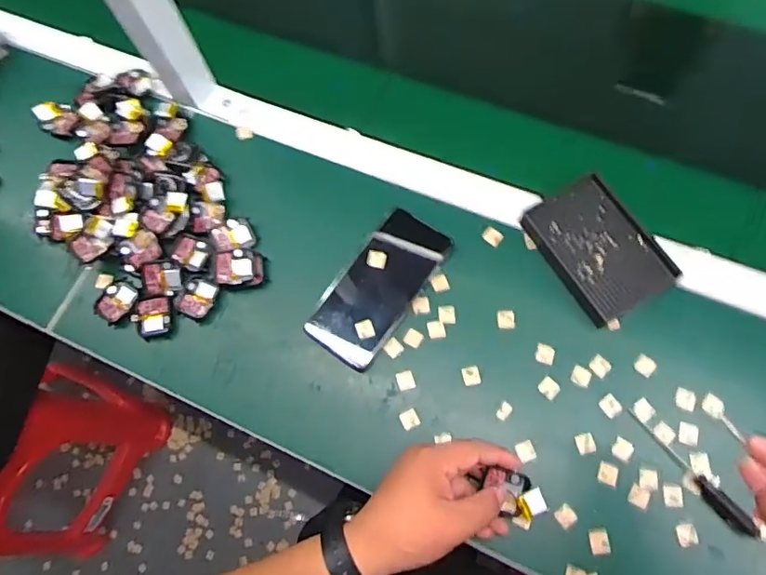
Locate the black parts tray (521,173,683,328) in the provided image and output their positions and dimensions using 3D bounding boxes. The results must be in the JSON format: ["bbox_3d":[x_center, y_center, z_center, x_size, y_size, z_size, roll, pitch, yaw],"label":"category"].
[{"bbox_3d":[0.212,-0.039,0.523,0.089,0.025,0.133,-30,72,-5],"label":"black parts tray"}]

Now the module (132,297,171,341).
[{"bbox_3d":[-0.238,0.032,0.541,0.036,0.012,0.040,-14,71,0],"label":"module"}]

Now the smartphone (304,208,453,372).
[{"bbox_3d":[-0.003,-0.002,0.530,0.077,0.016,0.163,34,77,14],"label":"smartphone"}]

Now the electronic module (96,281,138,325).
[{"bbox_3d":[-0.281,0.015,0.552,0.038,0.005,0.043,34,78,14],"label":"electronic module"}]

